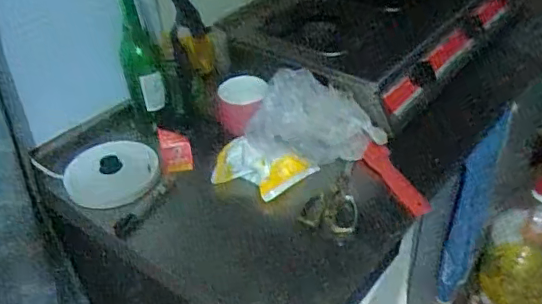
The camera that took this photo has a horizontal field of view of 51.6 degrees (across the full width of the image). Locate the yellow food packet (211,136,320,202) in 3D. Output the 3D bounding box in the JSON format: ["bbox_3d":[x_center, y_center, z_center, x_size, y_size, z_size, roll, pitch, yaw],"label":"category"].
[{"bbox_3d":[-0.023,0.026,0.880,0.161,0.034,0.088,18,44,26],"label":"yellow food packet"}]

